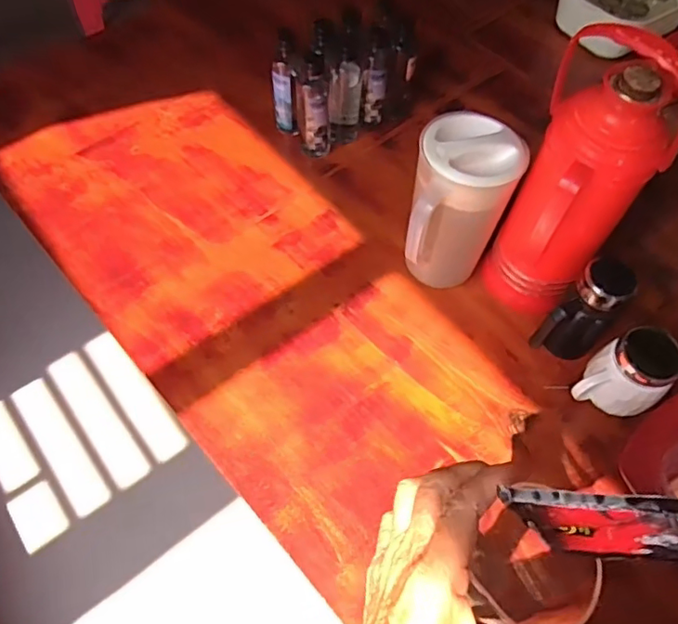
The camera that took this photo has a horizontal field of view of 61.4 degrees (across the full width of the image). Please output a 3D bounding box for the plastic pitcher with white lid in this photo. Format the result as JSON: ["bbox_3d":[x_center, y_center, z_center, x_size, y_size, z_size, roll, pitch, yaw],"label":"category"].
[{"bbox_3d":[0.156,-0.128,0.770,0.124,0.237,0.129,7,59,2],"label":"plastic pitcher with white lid"}]

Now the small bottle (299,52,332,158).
[{"bbox_3d":[-0.037,-0.333,0.931,0.053,0.167,0.065,3,59,-1],"label":"small bottle"}]

